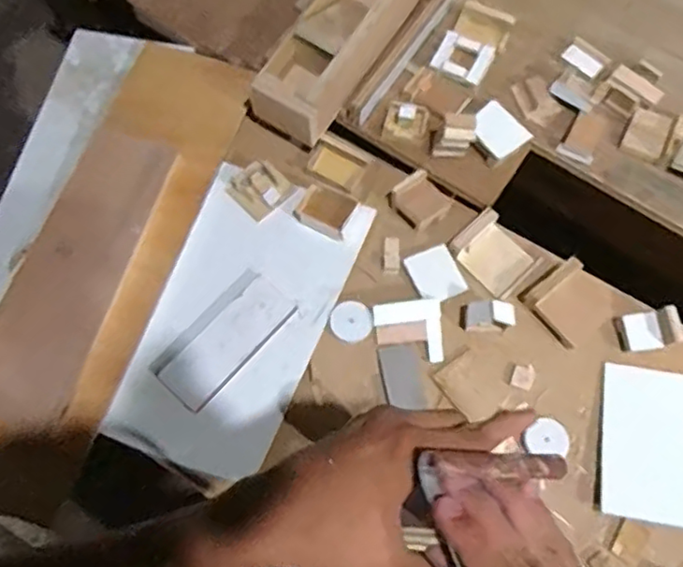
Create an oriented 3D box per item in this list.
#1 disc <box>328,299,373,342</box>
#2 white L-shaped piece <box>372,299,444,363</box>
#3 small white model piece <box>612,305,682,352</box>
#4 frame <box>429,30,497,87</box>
[{"bbox_3d":[0.013,0.050,0.819,0.052,0.008,0.051,0,72,0],"label":"disc"},{"bbox_3d":[0.088,0.064,0.816,0.086,0.014,0.079,-5,72,-2],"label":"white L-shaped piece"},{"bbox_3d":[0.400,0.060,0.816,0.068,0.042,0.053,-9,72,-3],"label":"small white model piece"},{"bbox_3d":[0.184,-0.340,0.947,0.083,0.012,0.062,23,93,-2],"label":"frame"}]

